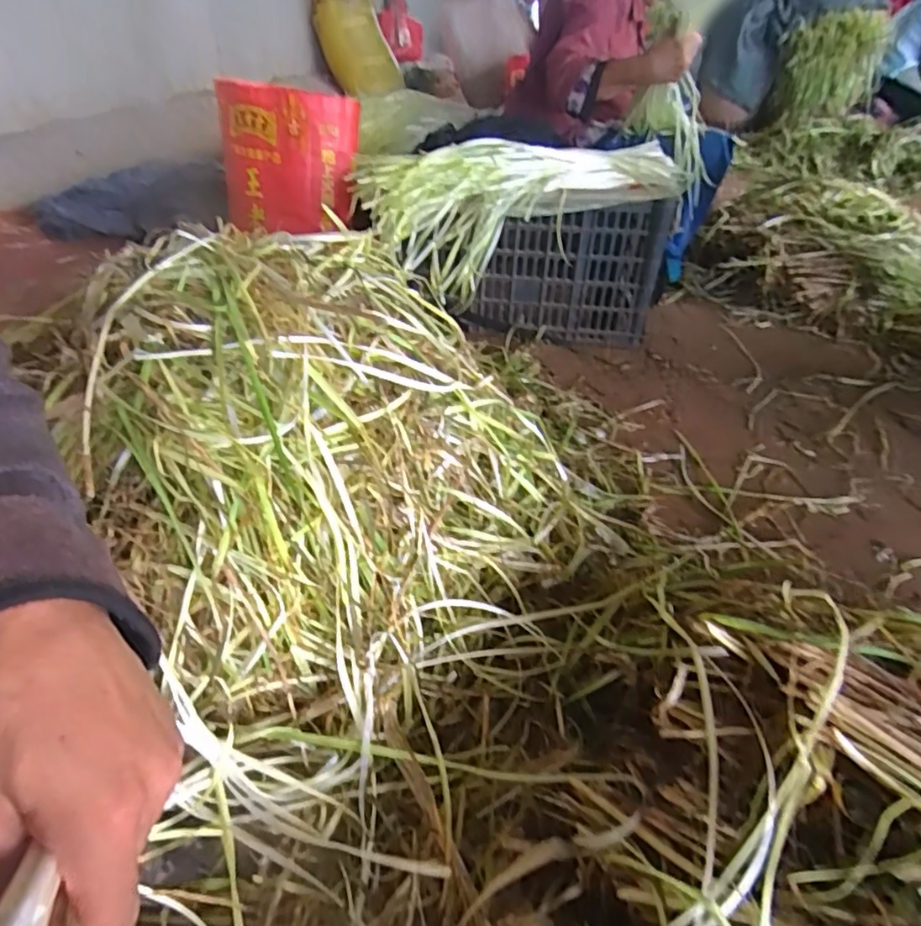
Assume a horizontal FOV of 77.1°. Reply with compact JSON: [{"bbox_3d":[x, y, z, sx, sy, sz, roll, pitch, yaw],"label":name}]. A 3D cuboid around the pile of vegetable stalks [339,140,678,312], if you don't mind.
[{"bbox_3d":[0.112,-0.463,1.087,0.572,0.231,0.234,-14,42,-20],"label":"pile of vegetable stalks"}]

